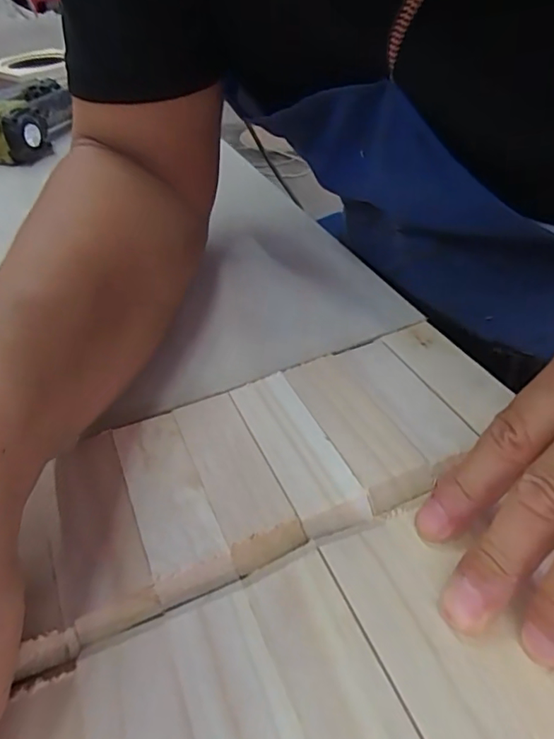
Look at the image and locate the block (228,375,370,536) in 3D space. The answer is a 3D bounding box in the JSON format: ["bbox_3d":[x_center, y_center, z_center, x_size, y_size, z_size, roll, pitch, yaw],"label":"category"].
[{"bbox_3d":[0.007,0.035,0.244,0.029,0.007,0.090,-19,44,-16],"label":"block"}]

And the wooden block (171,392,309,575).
[{"bbox_3d":[-0.020,0.043,0.236,0.030,0.006,0.091,-18,44,-16],"label":"wooden block"}]

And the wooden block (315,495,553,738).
[{"bbox_3d":[0.059,0.086,0.177,0.058,0.009,0.091,-18,44,-15],"label":"wooden block"}]

